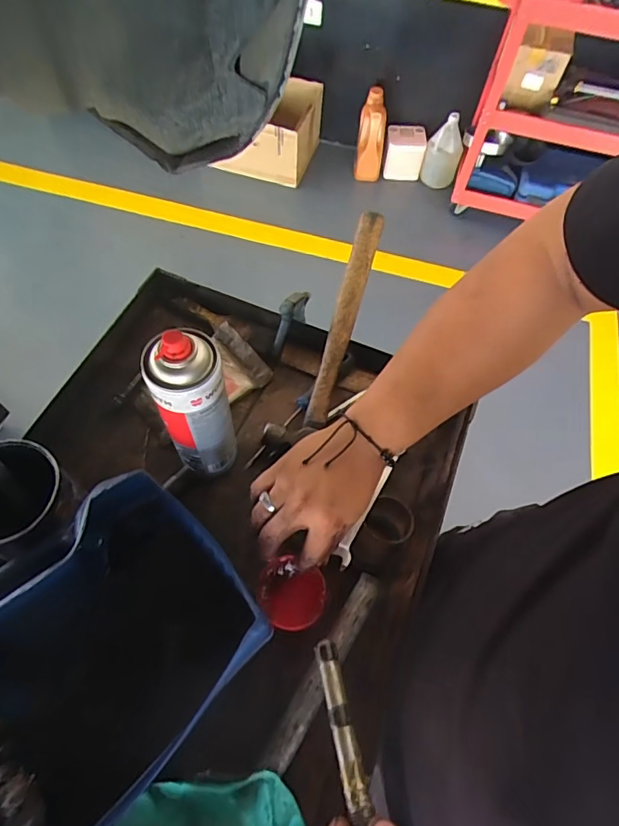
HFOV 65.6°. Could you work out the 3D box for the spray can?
[{"bbox_3d":[-0.109,-0.009,0.456,0.066,0.188,0.062,-14,63,-11],"label":"spray can"}]

